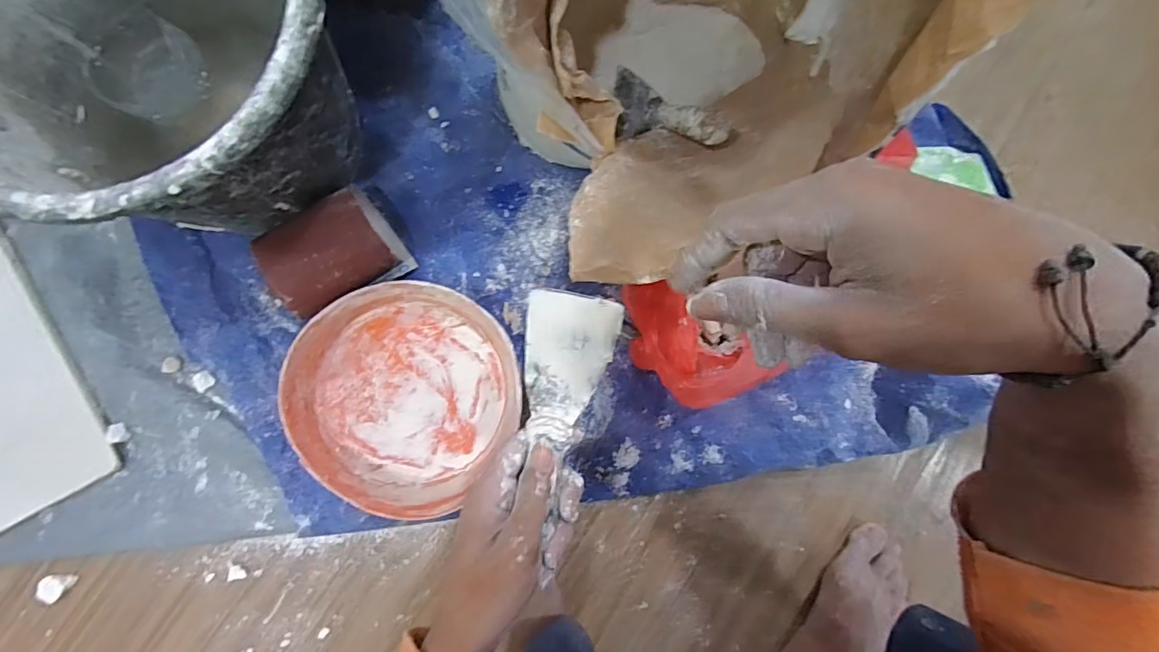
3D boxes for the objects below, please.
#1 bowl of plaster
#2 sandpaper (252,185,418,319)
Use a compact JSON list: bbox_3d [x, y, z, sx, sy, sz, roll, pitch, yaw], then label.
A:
[{"bbox_3d":[-0.164,0.062,0.488,0.202,0.065,0.196,1,84,-6],"label":"bowl of plaster"},{"bbox_3d":[-0.235,-0.066,0.477,0.115,0.068,0.090,-38,89,-9],"label":"sandpaper"}]

